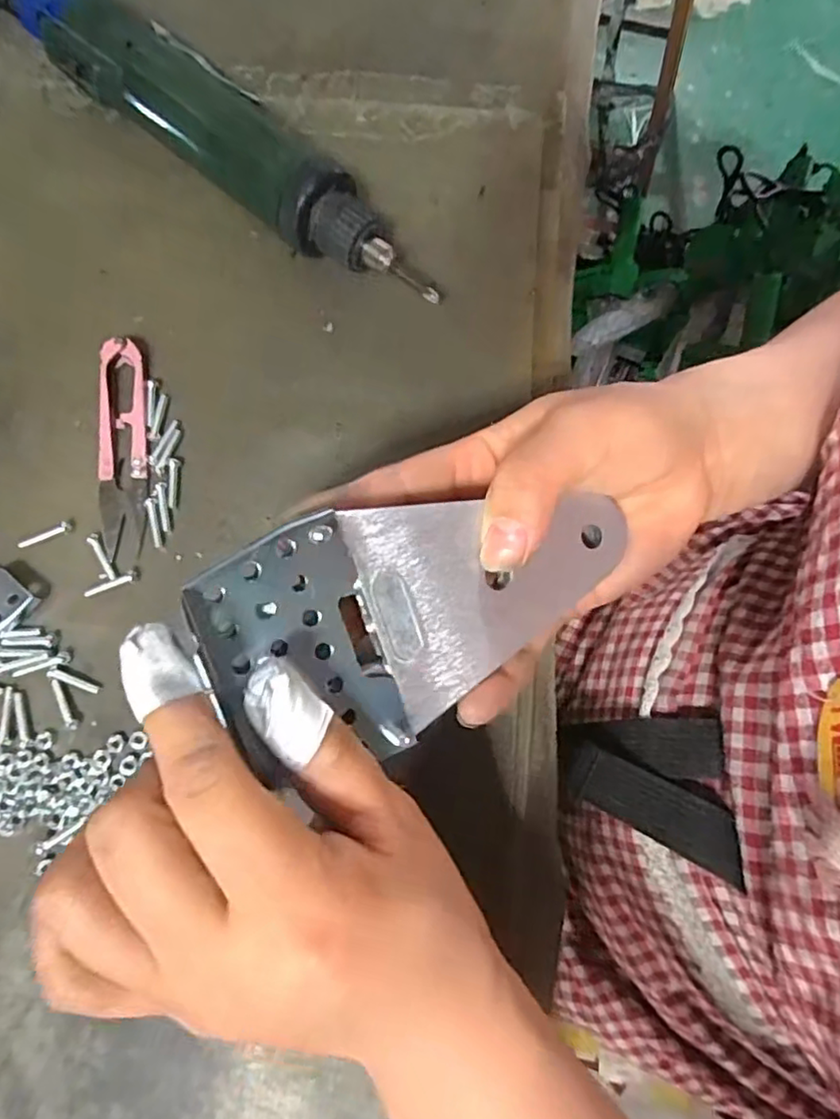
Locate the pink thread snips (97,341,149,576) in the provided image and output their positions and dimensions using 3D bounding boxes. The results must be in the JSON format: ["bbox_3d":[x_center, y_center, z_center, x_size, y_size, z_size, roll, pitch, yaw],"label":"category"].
[{"bbox_3d":[-0.135,-0.050,0.281,0.021,0.009,0.108,-7,76,-3],"label":"pink thread snips"}]

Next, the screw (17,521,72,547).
[{"bbox_3d":[-0.165,-0.010,0.273,0.023,0.004,0.006,-26,78,-8],"label":"screw"}]

